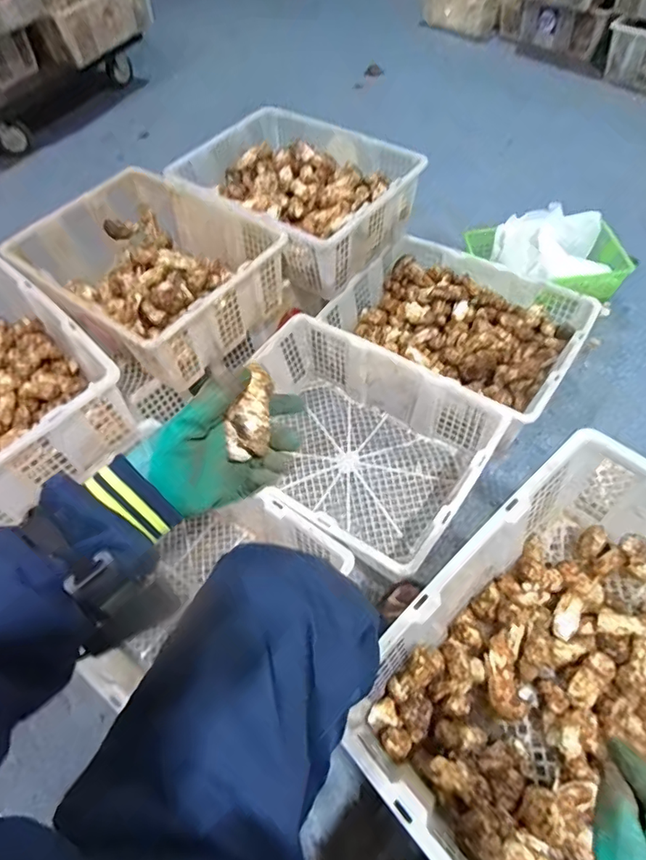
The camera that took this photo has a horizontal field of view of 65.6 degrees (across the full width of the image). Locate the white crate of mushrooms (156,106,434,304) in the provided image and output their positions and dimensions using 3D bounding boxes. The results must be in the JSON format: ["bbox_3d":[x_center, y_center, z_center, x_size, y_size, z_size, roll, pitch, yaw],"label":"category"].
[{"bbox_3d":[-0.054,-0.513,1.109,0.443,0.154,0.351,35,66,23],"label":"white crate of mushrooms"}]

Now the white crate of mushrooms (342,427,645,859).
[{"bbox_3d":[0.300,0.264,0.563,0.509,0.174,0.343,-38,62,-19],"label":"white crate of mushrooms"}]

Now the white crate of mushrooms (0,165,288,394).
[{"bbox_3d":[-0.332,-0.307,0.984,0.437,0.146,0.342,31,65,22],"label":"white crate of mushrooms"}]

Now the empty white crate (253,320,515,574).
[{"bbox_3d":[0.043,0.029,0.932,0.462,0.160,0.344,30,64,21],"label":"empty white crate"}]

